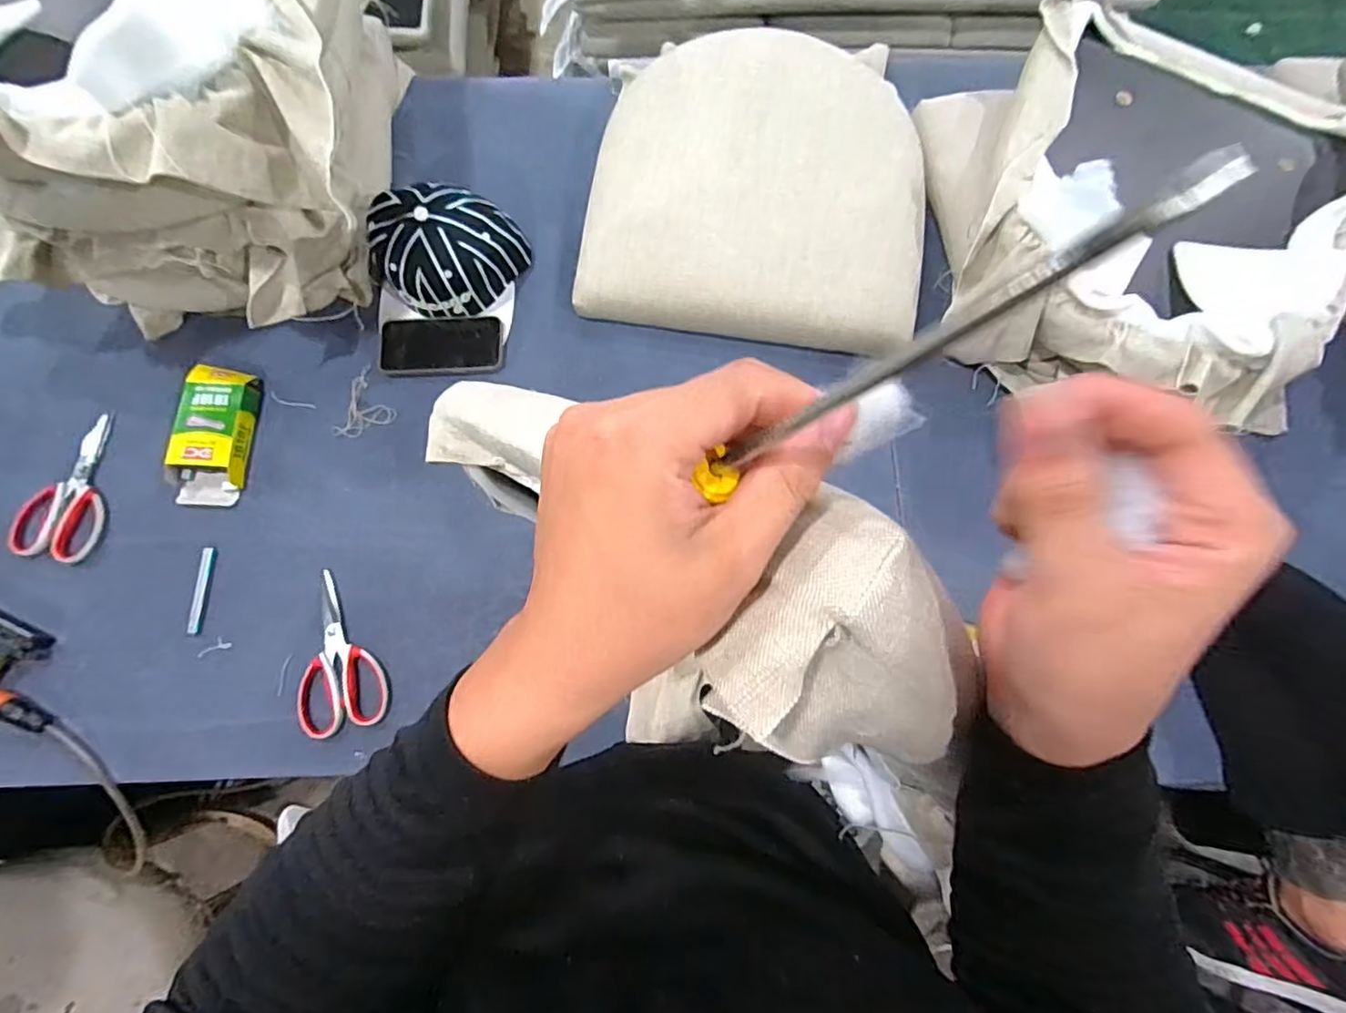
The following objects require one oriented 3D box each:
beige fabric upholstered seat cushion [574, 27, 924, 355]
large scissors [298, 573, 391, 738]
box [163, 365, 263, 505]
[{"bbox_3d":[0.121,-0.440,0.817,0.446,0.086,0.439,9,78,1],"label":"beige fabric upholstered seat cushion"},{"bbox_3d":[-0.405,0.174,0.714,0.097,0.012,0.184,-15,79,-4],"label":"large scissors"},{"bbox_3d":[-0.589,-0.091,0.761,0.091,0.033,0.175,4,78,0],"label":"box"}]

